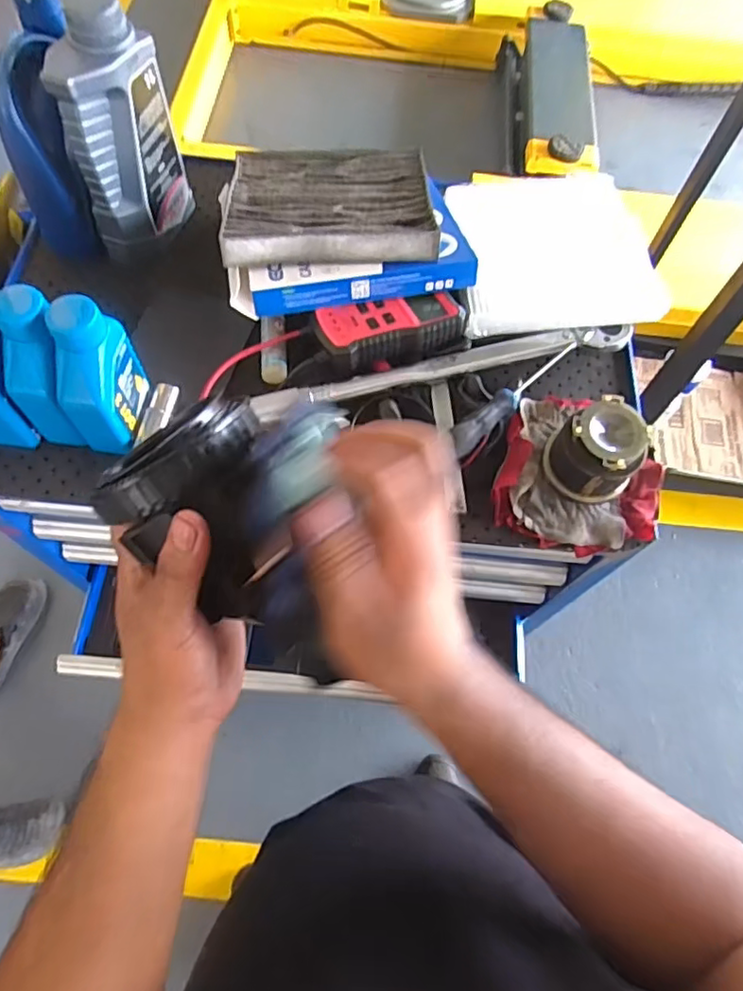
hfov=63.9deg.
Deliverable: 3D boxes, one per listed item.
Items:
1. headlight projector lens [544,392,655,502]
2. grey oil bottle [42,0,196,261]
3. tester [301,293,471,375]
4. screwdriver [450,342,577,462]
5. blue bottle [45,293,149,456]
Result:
[{"bbox_3d":[0.196,-0.040,0.521,0.060,0.078,0.065,1,65,-3],"label":"headlight projector lens"},{"bbox_3d":[-0.245,-0.348,0.583,0.063,0.195,0.119,20,65,6],"label":"grey oil bottle"},{"bbox_3d":[0.019,-0.163,0.594,0.151,0.034,0.063,-14,66,-10],"label":"tester"},{"bbox_3d":[0.136,-0.095,0.569,0.022,0.031,0.175,42,69,15],"label":"screwdriver"},{"bbox_3d":[-0.233,-0.098,0.503,0.050,0.113,0.085,1,65,-3],"label":"blue bottle"}]

